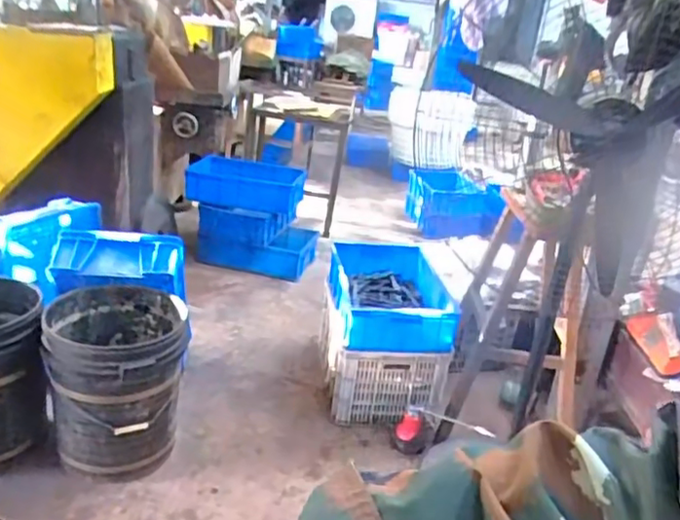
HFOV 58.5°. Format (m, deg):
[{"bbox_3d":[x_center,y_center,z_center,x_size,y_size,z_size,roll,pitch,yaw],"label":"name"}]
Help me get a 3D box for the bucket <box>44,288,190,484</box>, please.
[{"bbox_3d":[-0.625,0.345,1.695,0.359,0.423,0.370,1,23,-16],"label":"bucket"}]

